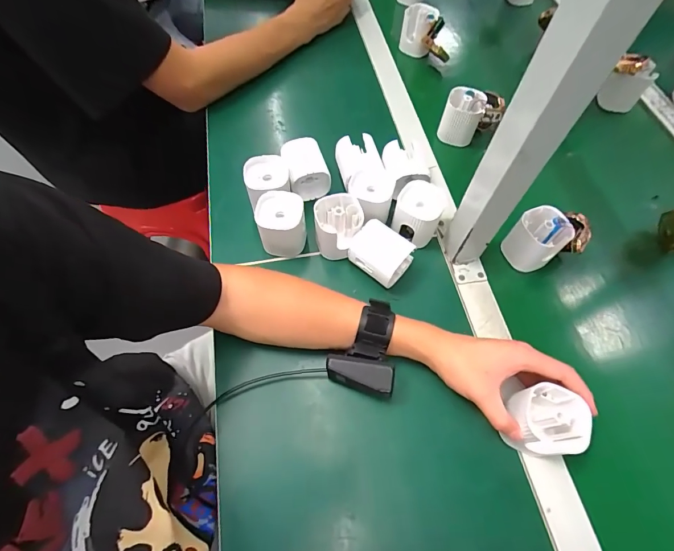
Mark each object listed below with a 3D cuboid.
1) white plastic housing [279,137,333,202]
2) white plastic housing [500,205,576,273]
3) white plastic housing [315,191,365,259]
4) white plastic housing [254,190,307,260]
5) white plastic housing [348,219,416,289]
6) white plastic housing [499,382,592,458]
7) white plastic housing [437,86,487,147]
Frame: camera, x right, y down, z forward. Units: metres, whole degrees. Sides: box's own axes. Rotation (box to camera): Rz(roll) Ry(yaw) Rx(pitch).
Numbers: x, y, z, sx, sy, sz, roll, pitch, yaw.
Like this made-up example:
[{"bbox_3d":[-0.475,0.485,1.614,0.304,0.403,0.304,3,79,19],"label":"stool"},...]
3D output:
[{"bbox_3d":[-0.043,-0.139,0.499,0.055,0.066,0.066,-18,65,-11],"label":"white plastic housing"},{"bbox_3d":[0.247,-0.043,0.456,0.064,0.060,0.057,-36,69,-19],"label":"white plastic housing"},{"bbox_3d":[0.002,-0.060,0.453,0.055,0.067,0.053,4,62,0],"label":"white plastic housing"},{"bbox_3d":[-0.068,-0.060,0.446,0.061,0.057,0.060,1,62,-2],"label":"white plastic housing"},{"bbox_3d":[0.051,-0.023,0.438,0.066,0.050,0.051,40,68,17],"label":"white plastic housing"},{"bbox_3d":[0.197,0.139,0.347,0.058,0.048,0.056,3,62,2],"label":"white plastic housing"},{"bbox_3d":[0.188,-0.240,0.553,0.054,0.072,0.042,21,64,8],"label":"white plastic housing"}]

